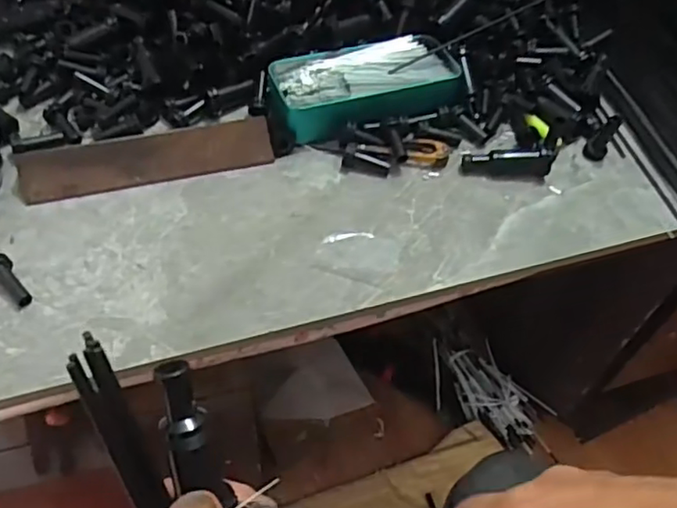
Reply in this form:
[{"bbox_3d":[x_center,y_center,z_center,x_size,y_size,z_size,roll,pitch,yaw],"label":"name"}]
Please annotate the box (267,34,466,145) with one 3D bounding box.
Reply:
[{"bbox_3d":[0.022,-0.139,0.512,0.153,0.031,0.078,-16,55,-15],"label":"box"}]

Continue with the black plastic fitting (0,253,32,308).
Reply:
[{"bbox_3d":[-0.210,0.018,0.397,0.017,0.016,0.038,-35,61,-26],"label":"black plastic fitting"}]

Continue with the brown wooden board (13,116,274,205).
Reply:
[{"bbox_3d":[-0.140,-0.070,0.464,0.180,0.016,0.036,-13,94,-15],"label":"brown wooden board"}]

